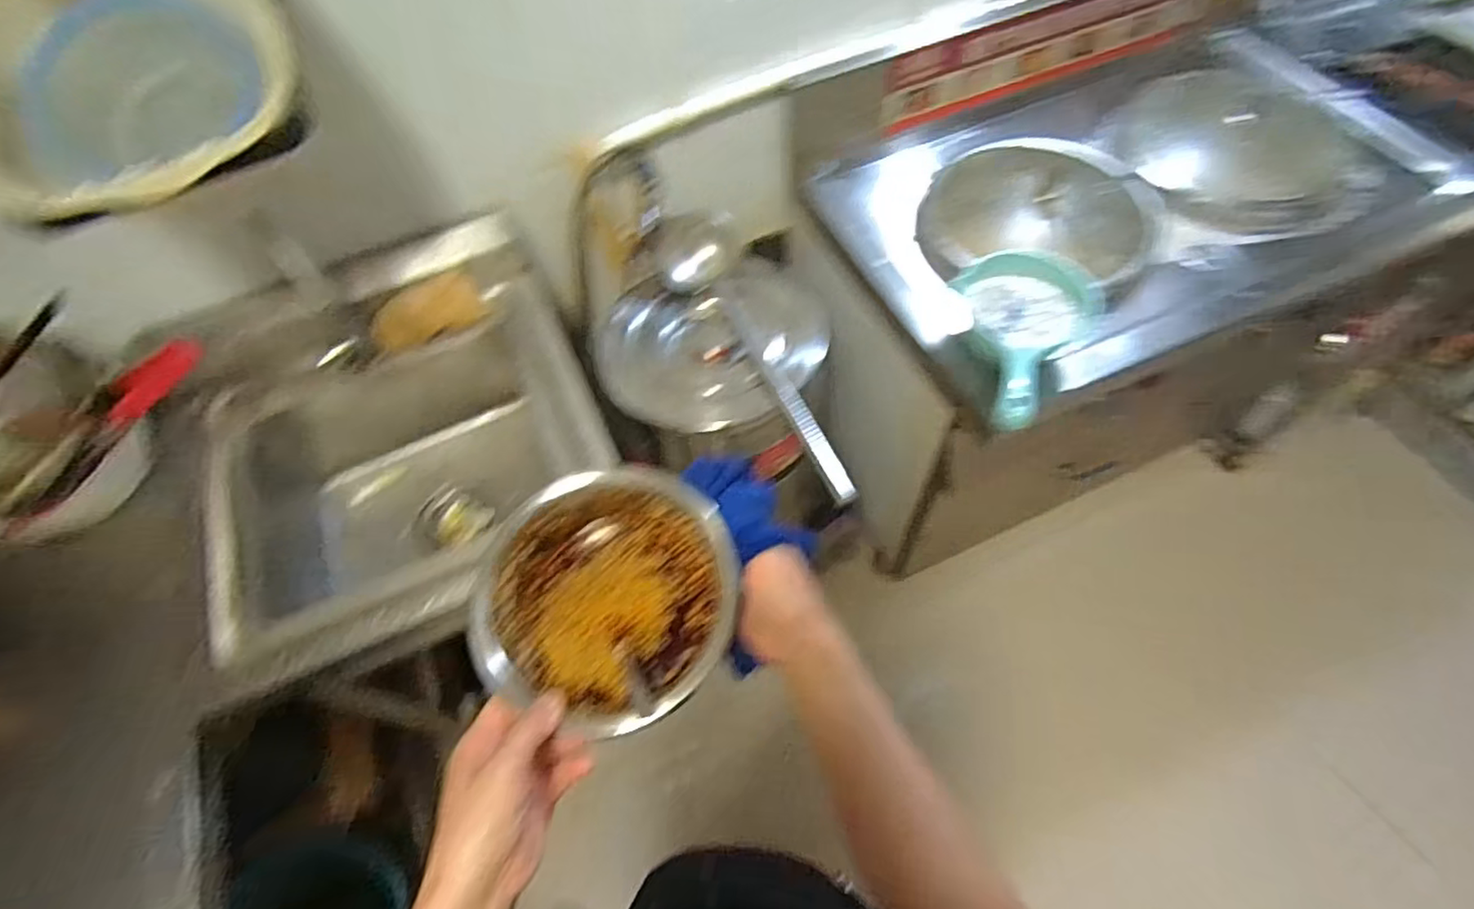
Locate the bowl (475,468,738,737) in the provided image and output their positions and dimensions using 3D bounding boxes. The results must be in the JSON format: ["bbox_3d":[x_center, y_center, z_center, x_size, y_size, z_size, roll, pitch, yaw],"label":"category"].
[{"bbox_3d":[-0.084,0.101,0.456,0.162,0.053,0.156,-2,60,3],"label":"bowl"}]

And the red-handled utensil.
[{"bbox_3d":[-0.720,-0.039,0.749,0.018,0.057,0.242,19,63,15],"label":"red-handled utensil"}]

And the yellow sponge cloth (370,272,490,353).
[{"bbox_3d":[-0.438,-0.203,0.919,0.150,0.073,0.013,-28,26,-21],"label":"yellow sponge cloth"}]

